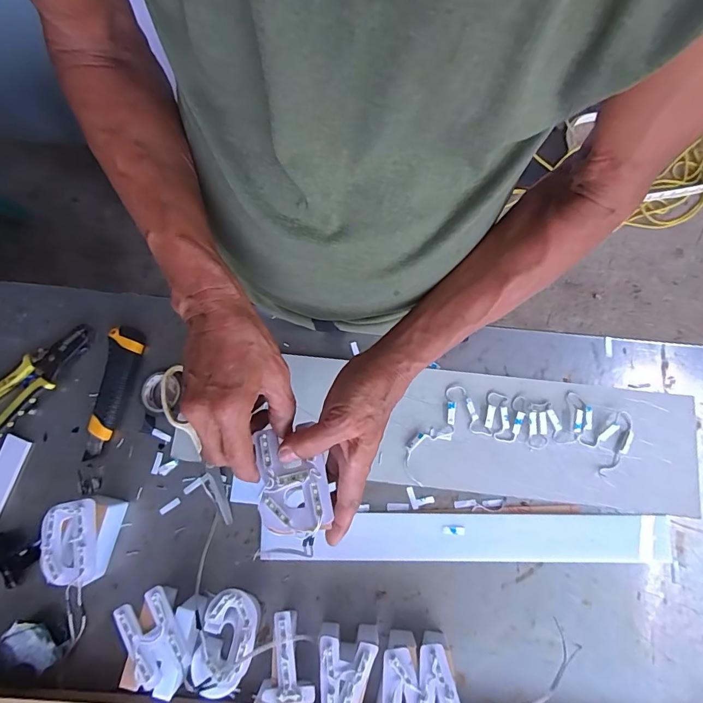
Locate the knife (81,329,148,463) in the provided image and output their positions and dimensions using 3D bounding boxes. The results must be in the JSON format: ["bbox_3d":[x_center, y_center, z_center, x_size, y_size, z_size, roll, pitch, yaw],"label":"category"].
[{"bbox_3d":[-0.290,0.048,0.513,0.037,0.016,0.159,8,79,3],"label":"knife"}]

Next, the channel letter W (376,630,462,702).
[{"bbox_3d":[0.064,0.339,0.433,0.086,0.050,0.084,-6,78,0],"label":"channel letter W"}]

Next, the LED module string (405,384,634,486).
[{"bbox_3d":[0.194,0.091,0.498,0.260,0.010,0.104,-3,78,1],"label":"LED module string"}]

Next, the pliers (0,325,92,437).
[{"bbox_3d":[-0.391,0.030,0.520,0.055,0.015,0.165,42,82,9],"label":"pliers"}]

